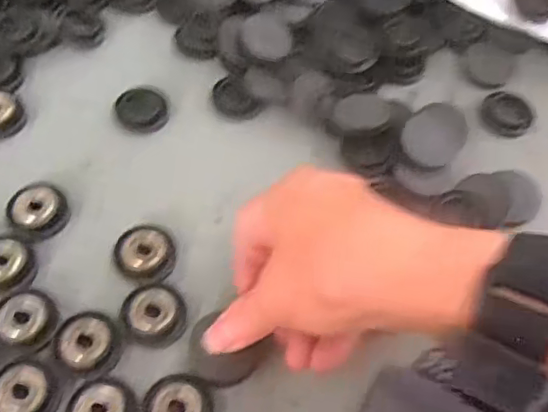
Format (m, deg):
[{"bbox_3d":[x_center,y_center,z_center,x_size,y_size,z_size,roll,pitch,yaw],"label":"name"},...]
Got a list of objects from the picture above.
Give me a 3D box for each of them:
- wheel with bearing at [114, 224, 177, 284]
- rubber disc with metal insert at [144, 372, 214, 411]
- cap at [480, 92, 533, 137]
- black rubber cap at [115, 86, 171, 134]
[{"bbox_3d":[-0.068,0.024,0.303,0.031,0.008,0.030,1,62,-2],"label":"wheel with bearing"},{"bbox_3d":[-0.044,0.091,0.263,0.031,0.006,0.030,1,62,-2],"label":"rubber disc with metal insert"},{"bbox_3d":[0.144,-0.057,0.359,0.031,0.006,0.026,32,65,13],"label":"cap"},{"bbox_3d":[-0.080,-0.060,0.356,0.031,0.005,0.032,1,62,-2],"label":"black rubber cap"}]

